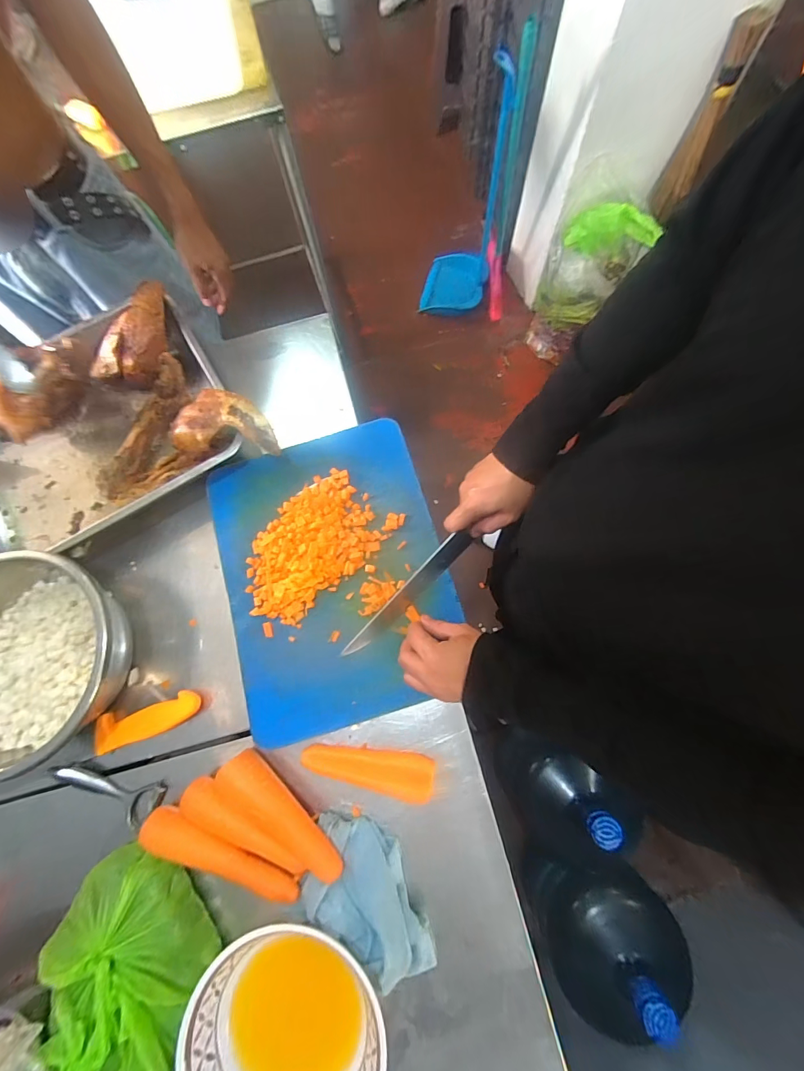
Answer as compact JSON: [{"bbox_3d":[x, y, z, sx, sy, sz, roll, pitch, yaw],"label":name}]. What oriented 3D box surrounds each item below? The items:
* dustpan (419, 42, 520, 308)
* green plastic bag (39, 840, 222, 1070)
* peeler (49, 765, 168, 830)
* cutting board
[{"bbox_3d":[0.196,-1.078,1.340,0.239,0.728,0.185,17,75,9],"label":"dustpan"},{"bbox_3d":[-0.280,0.460,0.417,0.132,0.085,0.227,-36,78,-7],"label":"green plastic bag"},{"bbox_3d":[-0.370,0.325,0.502,0.143,0.014,0.049,10,77,3],"label":"peeler"},{"bbox_3d":[-0.094,0.043,0.551,0.293,0.025,0.385,-17,77,-3],"label":"cutting board"}]

